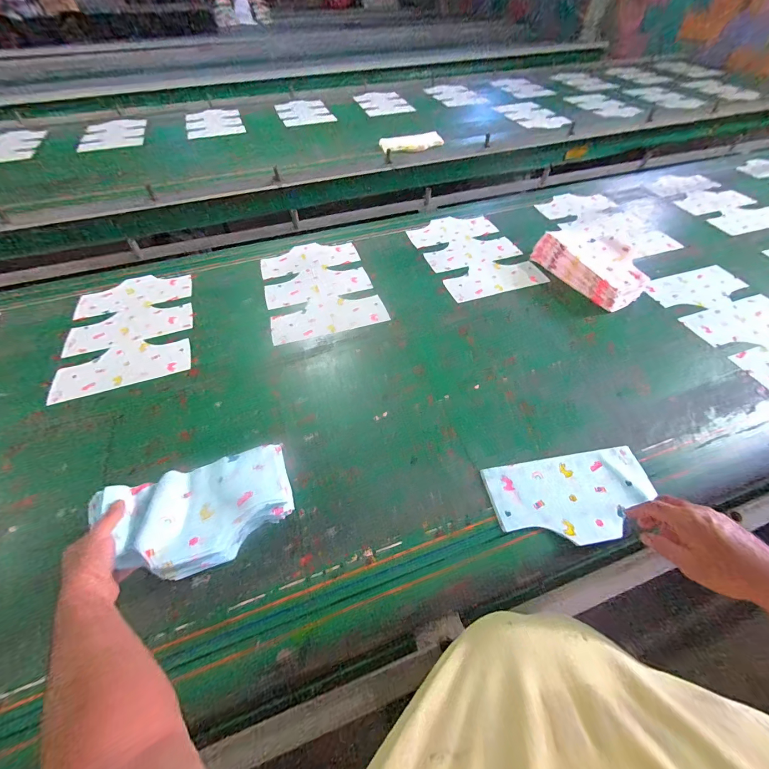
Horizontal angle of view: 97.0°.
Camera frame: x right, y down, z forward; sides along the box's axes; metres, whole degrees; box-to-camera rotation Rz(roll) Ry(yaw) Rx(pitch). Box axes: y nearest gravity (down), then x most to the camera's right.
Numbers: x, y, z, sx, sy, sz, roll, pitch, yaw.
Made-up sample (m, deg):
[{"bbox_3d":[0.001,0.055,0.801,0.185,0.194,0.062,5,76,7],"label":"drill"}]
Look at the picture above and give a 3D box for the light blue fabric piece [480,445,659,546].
[{"bbox_3d":[0.355,0.208,0.637,0.309,0.011,0.157,-8,52,-6],"label":"light blue fabric piece"}]

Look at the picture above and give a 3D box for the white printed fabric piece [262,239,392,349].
[{"bbox_3d":[-0.202,-0.305,1.042,0.311,0.011,0.436,-15,54,-10],"label":"white printed fabric piece"}]

